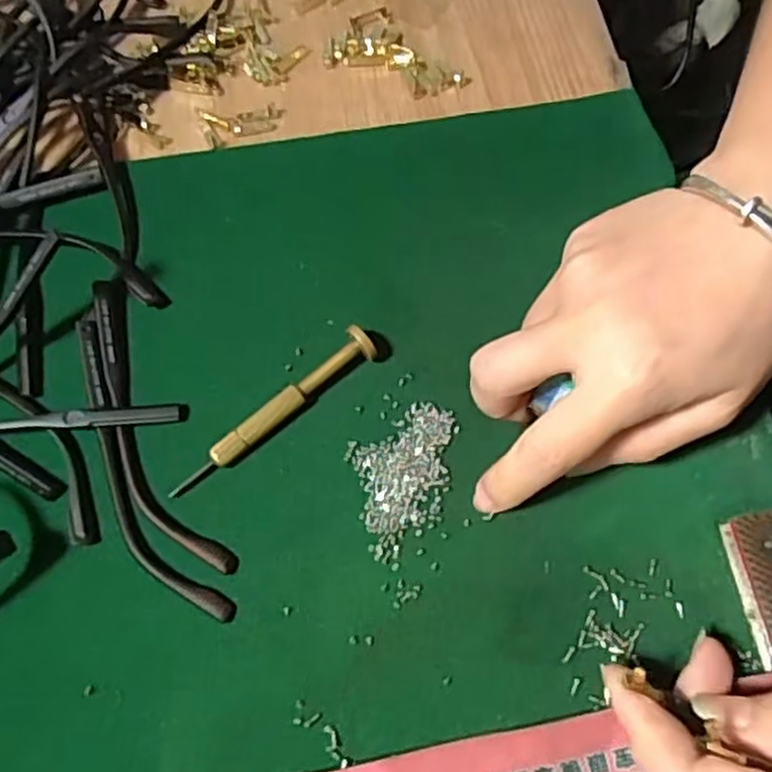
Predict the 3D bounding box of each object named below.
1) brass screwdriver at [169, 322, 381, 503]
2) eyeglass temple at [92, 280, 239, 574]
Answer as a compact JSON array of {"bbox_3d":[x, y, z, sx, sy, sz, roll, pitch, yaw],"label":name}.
[{"bbox_3d":[-0.043,0.009,0.273,0.093,0.014,0.012,-35,70,-11],"label":"brass screwdriver"},{"bbox_3d":[-0.094,0.015,0.275,0.026,0.010,0.128,-25,68,-8],"label":"eyeglass temple"}]

